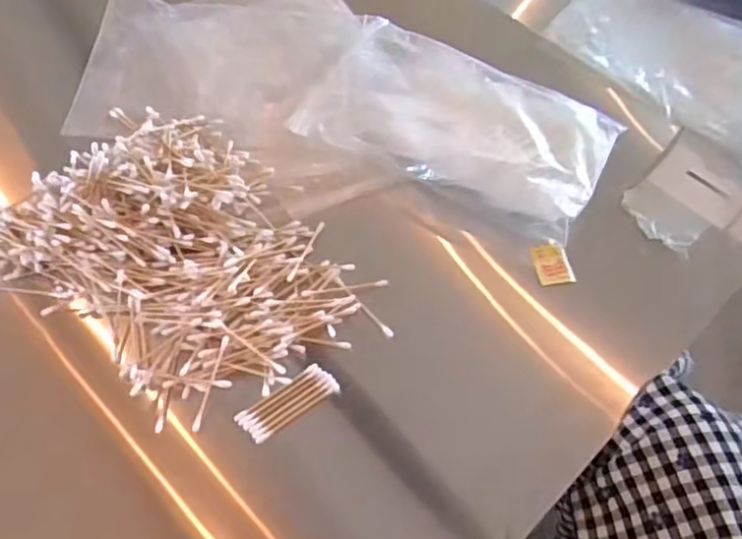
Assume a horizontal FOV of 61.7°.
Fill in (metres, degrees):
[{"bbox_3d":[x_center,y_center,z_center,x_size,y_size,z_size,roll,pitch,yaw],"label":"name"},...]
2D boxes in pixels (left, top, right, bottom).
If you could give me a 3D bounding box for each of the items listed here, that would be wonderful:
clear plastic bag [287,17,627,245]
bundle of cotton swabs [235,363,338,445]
[{"bbox_3d":[0.077,-0.143,0.582,0.281,0.040,0.164,27,62,13],"label":"clear plastic bag"},{"bbox_3d":[-0.061,0.097,0.457,0.073,0.008,0.026,-31,65,-19],"label":"bundle of cotton swabs"}]

